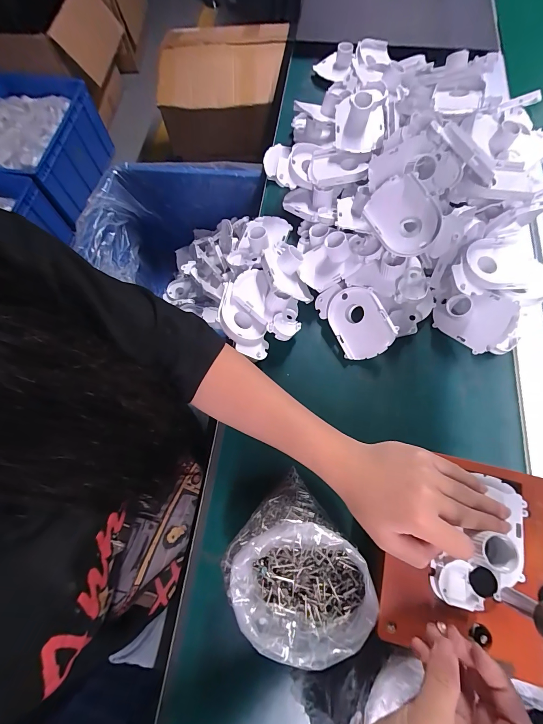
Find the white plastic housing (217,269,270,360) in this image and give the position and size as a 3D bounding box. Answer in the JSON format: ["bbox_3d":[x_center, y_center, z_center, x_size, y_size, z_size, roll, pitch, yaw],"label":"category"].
[{"bbox_3d":[-0.035,-0.062,0.399,0.059,0.033,0.119,11,67,-21],"label":"white plastic housing"}]

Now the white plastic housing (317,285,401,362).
[{"bbox_3d":[0.108,-0.054,0.401,0.067,0.025,0.100,-38,74,27],"label":"white plastic housing"}]

